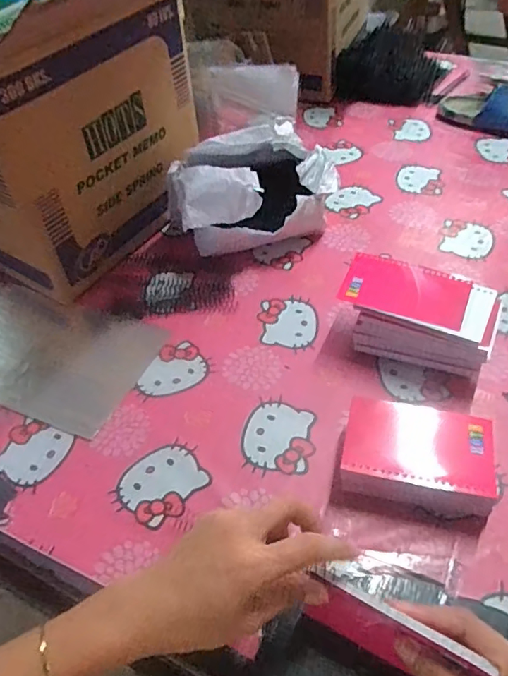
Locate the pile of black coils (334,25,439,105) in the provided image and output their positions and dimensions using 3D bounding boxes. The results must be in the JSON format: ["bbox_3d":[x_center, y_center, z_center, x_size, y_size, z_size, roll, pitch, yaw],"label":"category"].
[{"bbox_3d":[0.265,-0.524,1.007,0.184,0.093,0.150,13,50,15],"label":"pile of black coils"}]

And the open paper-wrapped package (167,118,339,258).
[{"bbox_3d":[-0.001,-0.194,0.710,0.211,0.130,0.151,-21,51,-13],"label":"open paper-wrapped package"}]

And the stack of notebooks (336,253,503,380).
[{"bbox_3d":[0.177,-0.019,0.576,0.159,0.077,0.088,16,51,18],"label":"stack of notebooks"}]

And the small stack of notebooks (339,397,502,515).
[{"bbox_3d":[0.147,0.112,0.475,0.127,0.058,0.085,10,51,12],"label":"small stack of notebooks"}]

